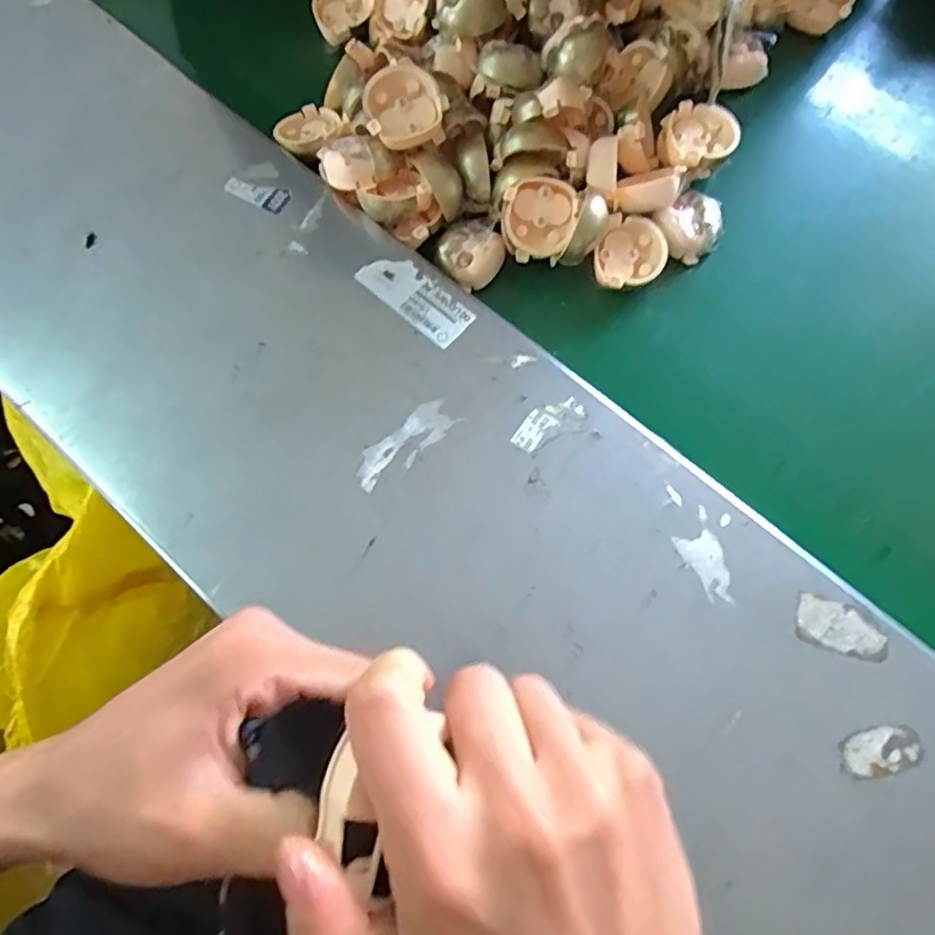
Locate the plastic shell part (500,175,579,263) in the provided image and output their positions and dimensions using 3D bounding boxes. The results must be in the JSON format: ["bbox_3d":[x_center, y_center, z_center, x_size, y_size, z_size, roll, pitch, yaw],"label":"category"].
[{"bbox_3d":[0.048,-0.166,0.427,0.049,0.016,0.048,-3,109,-8],"label":"plastic shell part"}]

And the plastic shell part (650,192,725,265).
[{"bbox_3d":[0.154,-0.165,0.443,0.045,0.029,0.038,-39,76,-12],"label":"plastic shell part"}]

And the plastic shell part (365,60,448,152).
[{"bbox_3d":[-0.042,-0.232,0.413,0.048,0.022,0.049,-14,86,-5],"label":"plastic shell part"}]

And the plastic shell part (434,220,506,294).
[{"bbox_3d":[0.002,-0.146,0.437,0.044,0.021,0.044,0,82,1],"label":"plastic shell part"}]

